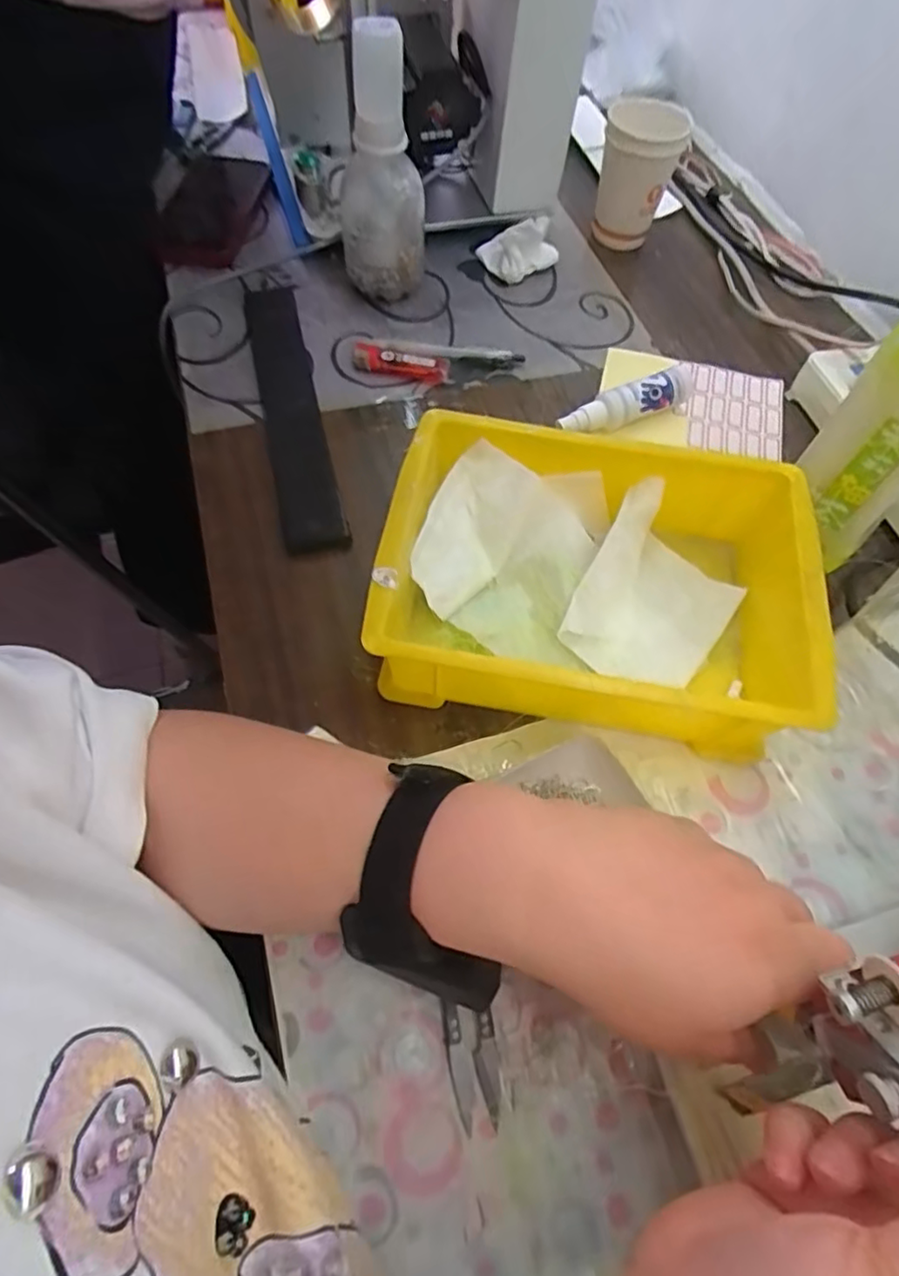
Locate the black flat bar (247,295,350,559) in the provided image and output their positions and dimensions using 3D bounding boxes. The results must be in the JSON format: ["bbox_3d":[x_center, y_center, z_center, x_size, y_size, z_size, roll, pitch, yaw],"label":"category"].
[{"bbox_3d":[-0.124,-0.181,0.489,0.043,0.010,0.284,-13,64,-8],"label":"black flat bar"}]

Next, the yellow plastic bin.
[{"bbox_3d":[0.085,-0.035,0.380,0.240,0.072,0.173,9,63,3],"label":"yellow plastic bin"}]

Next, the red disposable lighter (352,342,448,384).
[{"bbox_3d":[-0.040,-0.225,0.510,0.077,0.015,0.023,10,63,4],"label":"red disposable lighter"}]

